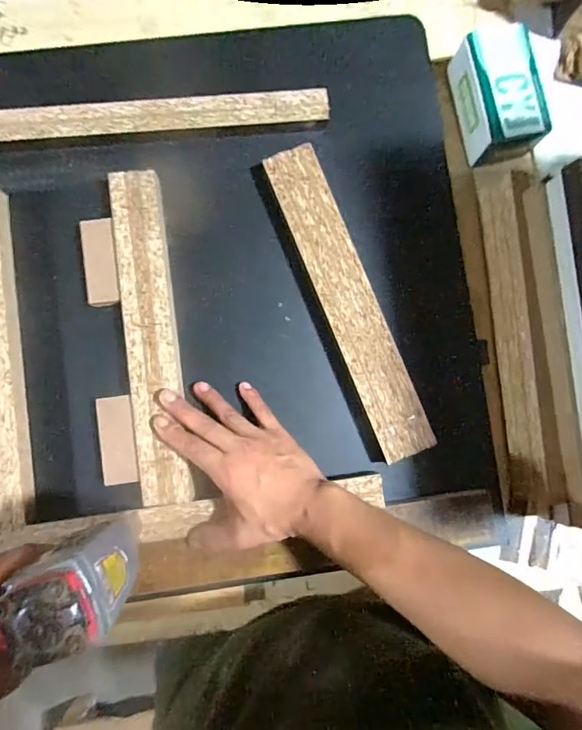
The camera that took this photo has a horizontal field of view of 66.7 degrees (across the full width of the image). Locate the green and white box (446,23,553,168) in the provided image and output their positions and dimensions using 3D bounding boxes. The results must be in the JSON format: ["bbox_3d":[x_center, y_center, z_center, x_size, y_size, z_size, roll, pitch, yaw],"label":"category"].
[{"bbox_3d":[0.202,-0.262,0.439,0.070,0.054,0.120,-15,87,-3],"label":"green and white box"}]

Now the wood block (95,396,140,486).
[{"bbox_3d":[-0.158,0.069,0.415,0.032,0.030,0.078,-8,86,-2],"label":"wood block"}]

